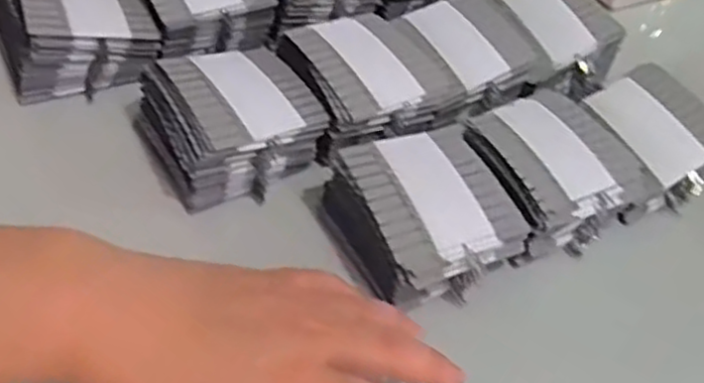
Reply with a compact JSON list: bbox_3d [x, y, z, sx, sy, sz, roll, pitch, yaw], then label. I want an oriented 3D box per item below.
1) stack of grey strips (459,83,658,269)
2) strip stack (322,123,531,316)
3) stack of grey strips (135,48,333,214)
[{"bbox_3d":[0.125,-0.015,0.450,0.092,0.040,0.098,-13,54,-21],"label":"stack of grey strips"},{"bbox_3d":[0.042,0.013,0.413,0.094,0.046,0.091,-16,55,-23],"label":"strip stack"},{"bbox_3d":[-0.072,-0.043,0.438,0.095,0.045,0.086,-19,56,-25],"label":"stack of grey strips"}]

